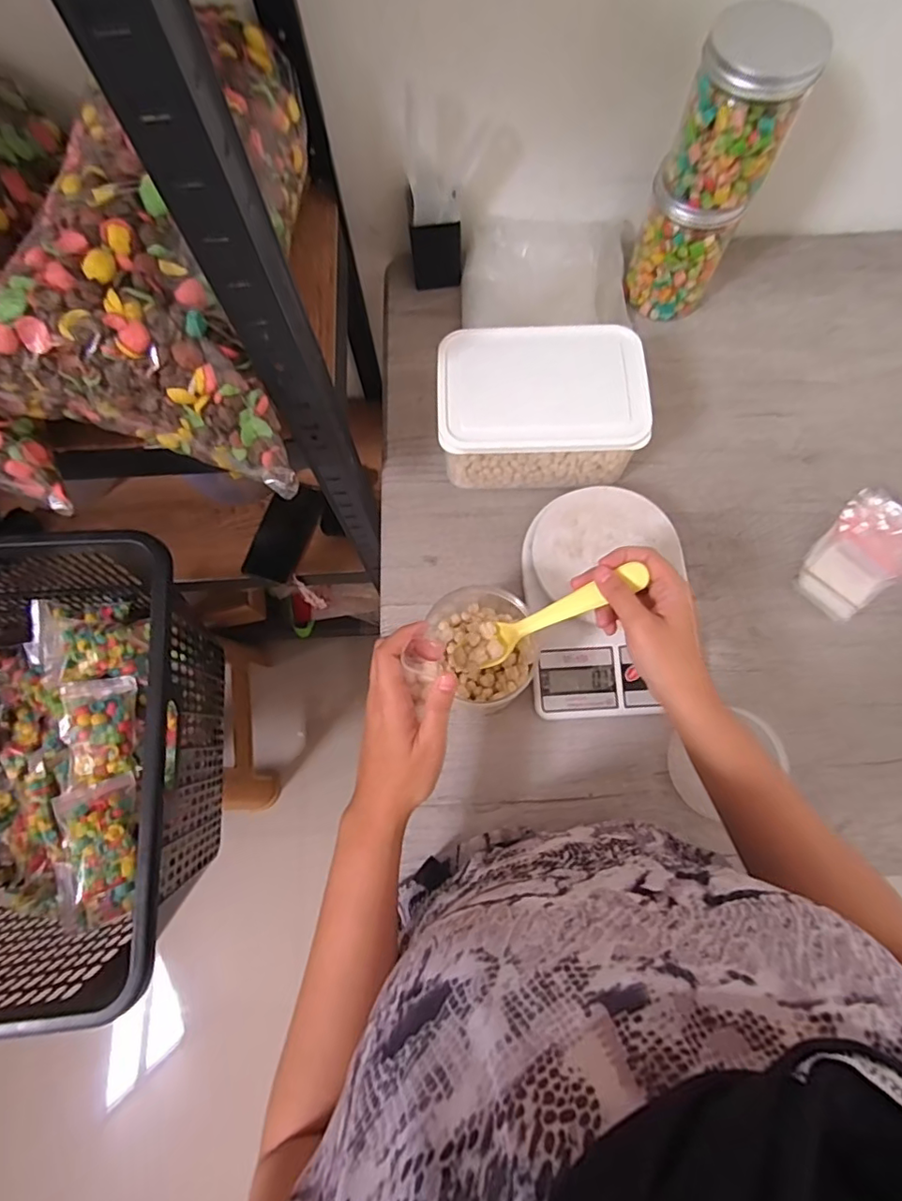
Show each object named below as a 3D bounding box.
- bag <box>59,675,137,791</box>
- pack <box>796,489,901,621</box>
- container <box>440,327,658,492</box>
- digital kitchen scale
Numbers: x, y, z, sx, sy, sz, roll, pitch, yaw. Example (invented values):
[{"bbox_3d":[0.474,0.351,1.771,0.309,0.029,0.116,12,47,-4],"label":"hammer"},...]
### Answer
[{"bbox_3d":[-0.405,0.149,0.633,0.081,0.025,0.116,-11,73,-1],"label":"bag"},{"bbox_3d":[0.385,-0.046,0.513,0.125,0.045,0.084,-37,76,-8],"label":"pack"},{"bbox_3d":[0.081,-0.182,0.527,0.185,0.092,0.125,-2,74,2],"label":"container"},{"bbox_3d":[0.142,-0.001,0.507,0.143,0.033,0.207,-5,73,1],"label":"digital kitchen scale"}]

